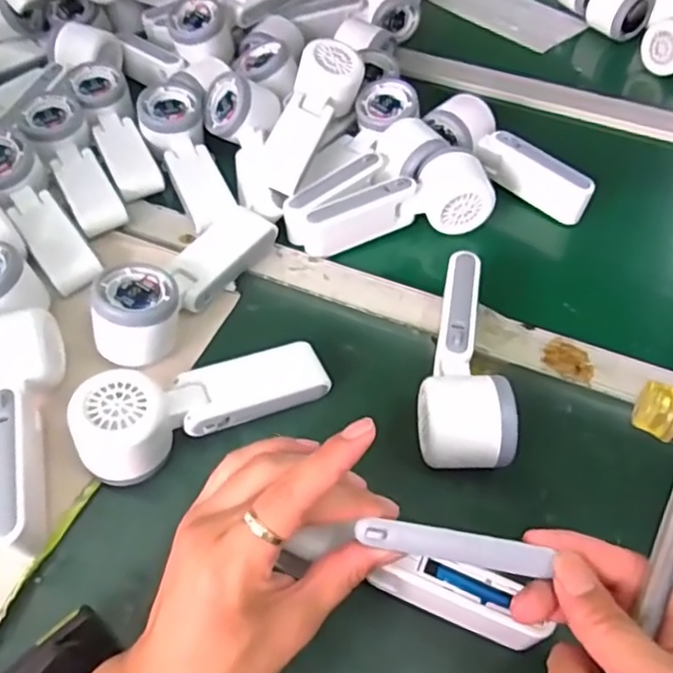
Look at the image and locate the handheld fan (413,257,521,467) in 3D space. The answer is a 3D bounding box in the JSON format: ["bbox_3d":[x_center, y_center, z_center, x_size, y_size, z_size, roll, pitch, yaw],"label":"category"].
[{"bbox_3d":[0.082,0.014,0.442,0.054,0.054,0.161,2,51,0],"label":"handheld fan"}]

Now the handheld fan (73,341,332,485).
[{"bbox_3d":[-0.087,0.036,0.422,0.160,0.050,0.057,-25,56,-20],"label":"handheld fan"}]

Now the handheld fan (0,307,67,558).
[{"bbox_3d":[-0.210,0.059,0.408,0.052,0.058,0.154,-7,52,-7],"label":"handheld fan"}]

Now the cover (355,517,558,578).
[{"bbox_3d":[0.053,0.098,0.301,0.087,0.010,0.013,6,51,13],"label":"cover"}]

